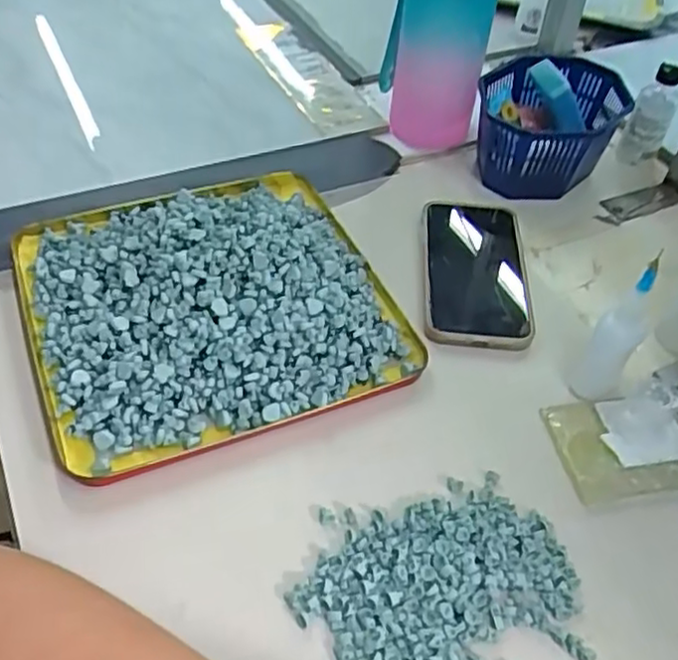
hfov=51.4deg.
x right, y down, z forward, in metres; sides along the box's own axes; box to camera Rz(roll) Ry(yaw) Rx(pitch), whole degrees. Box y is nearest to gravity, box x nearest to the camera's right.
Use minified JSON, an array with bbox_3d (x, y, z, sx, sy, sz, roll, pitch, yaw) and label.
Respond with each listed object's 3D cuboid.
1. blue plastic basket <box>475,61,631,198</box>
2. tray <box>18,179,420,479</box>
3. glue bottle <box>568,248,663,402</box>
[{"bbox_3d":[0.192,-0.192,0.658,0.128,0.080,0.151,16,46,9],"label":"blue plastic basket"},{"bbox_3d":[-0.090,-0.034,0.490,0.238,0.050,0.239,-15,50,-21],"label":"tray"},{"bbox_3d":[0.176,0.003,0.443,0.029,0.105,0.025,27,49,19],"label":"glue bottle"}]

